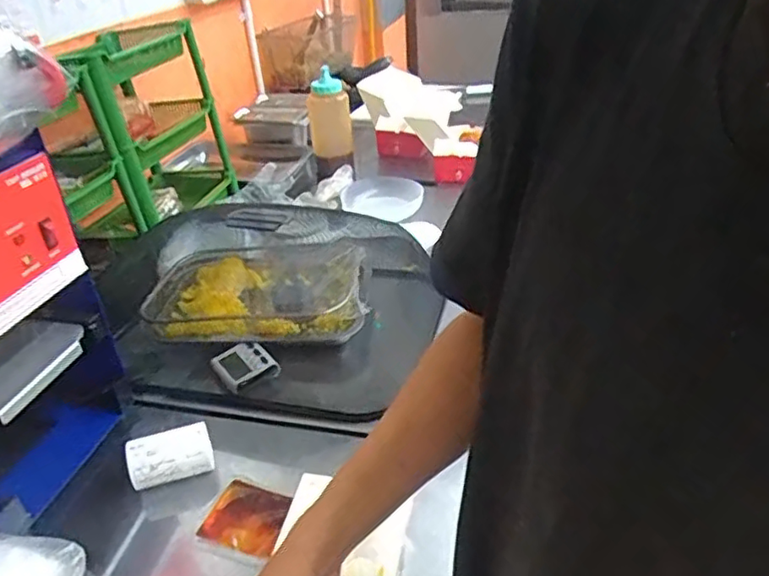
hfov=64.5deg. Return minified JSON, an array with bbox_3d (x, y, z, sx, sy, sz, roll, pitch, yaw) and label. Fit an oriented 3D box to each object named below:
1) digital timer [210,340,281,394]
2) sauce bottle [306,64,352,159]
[{"bbox_3d":[-0.180,0.097,0.781,0.066,0.016,0.075,-31,43,-23],"label":"digital timer"},{"bbox_3d":[-0.111,-0.347,1.228,0.087,0.158,0.069,-4,33,0],"label":"sauce bottle"}]

